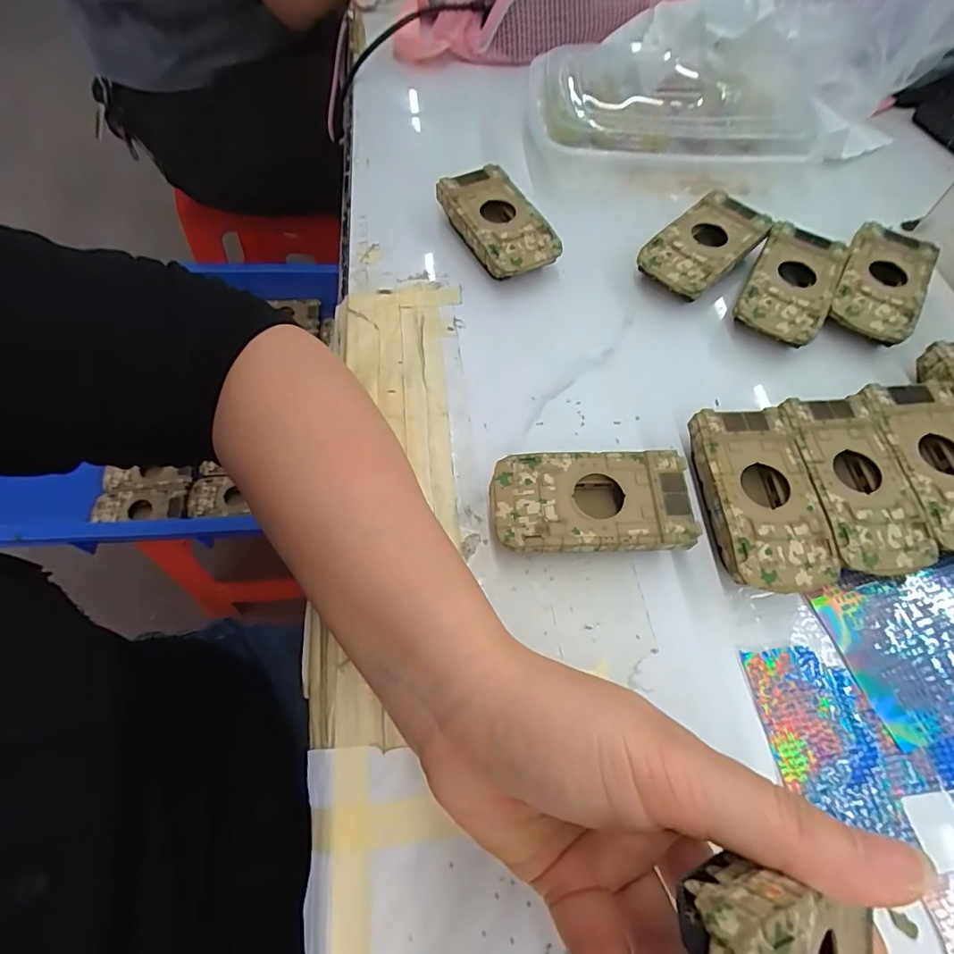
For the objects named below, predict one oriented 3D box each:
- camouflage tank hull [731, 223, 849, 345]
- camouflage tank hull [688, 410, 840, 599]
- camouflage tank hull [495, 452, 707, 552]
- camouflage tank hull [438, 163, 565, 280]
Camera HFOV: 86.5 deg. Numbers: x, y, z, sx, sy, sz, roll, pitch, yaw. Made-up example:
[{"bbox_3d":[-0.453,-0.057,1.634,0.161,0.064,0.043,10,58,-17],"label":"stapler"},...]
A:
[{"bbox_3d":[0.204,-0.122,0.337,0.051,0.031,0.091,28,65,11],"label":"camouflage tank hull"},{"bbox_3d":[0.143,0.012,0.263,0.051,0.024,0.096,-1,63,-4],"label":"camouflage tank hull"},{"bbox_3d":[0.056,0.015,0.259,0.094,0.027,0.051,0,63,-3],"label":"camouflage tank hull"},{"bbox_3d":[0.015,-0.172,0.352,0.049,0.025,0.090,-24,67,-14],"label":"camouflage tank hull"}]

